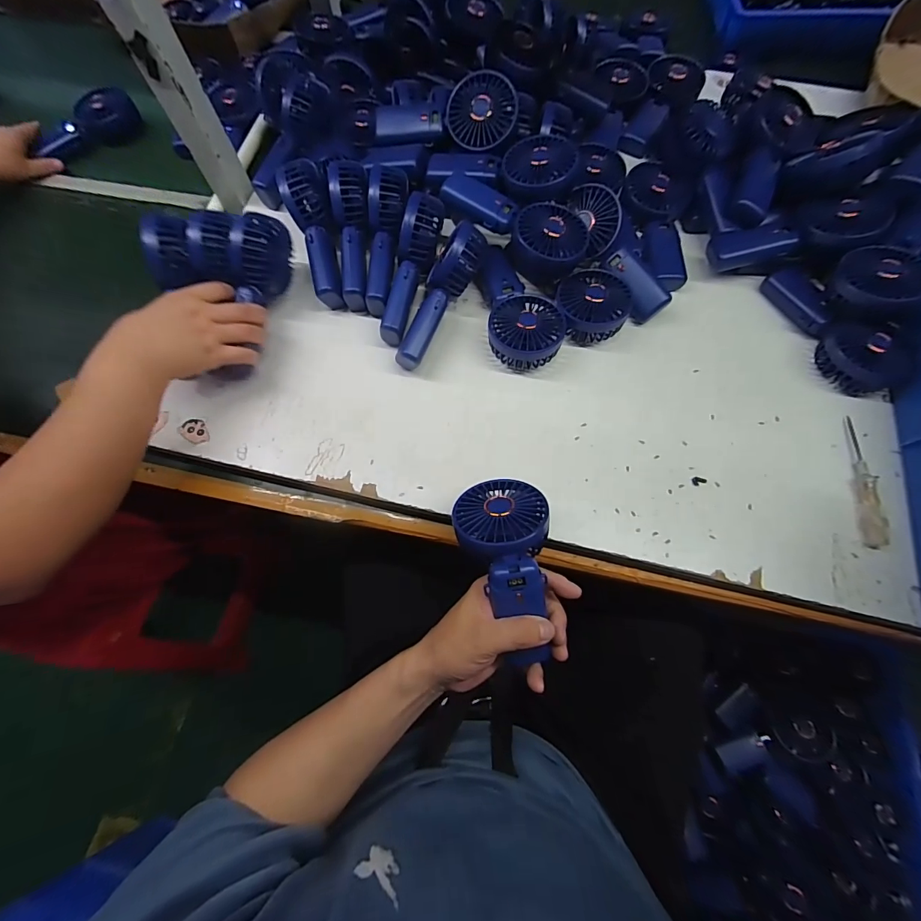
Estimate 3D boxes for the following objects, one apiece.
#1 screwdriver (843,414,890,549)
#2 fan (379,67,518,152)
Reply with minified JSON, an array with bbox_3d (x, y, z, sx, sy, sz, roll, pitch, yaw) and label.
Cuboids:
[{"bbox_3d":[0.430,0.018,0.441,0.019,0.020,0.142,9,70,5],"label":"screwdriver"},{"bbox_3d":[-0.021,-0.430,0.524,0.182,0.031,0.087,6,98,12],"label":"fan"}]

